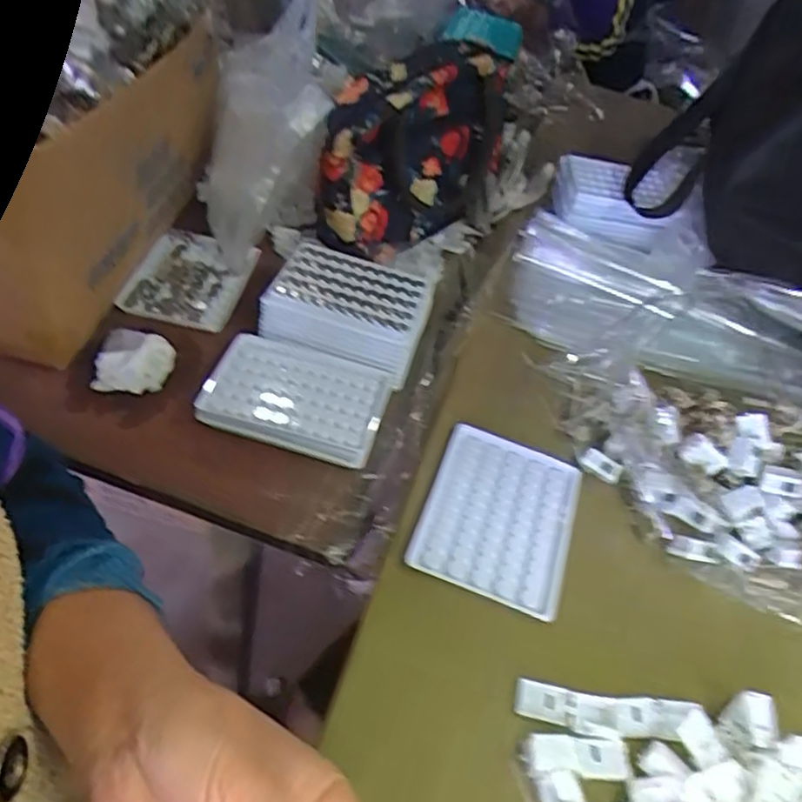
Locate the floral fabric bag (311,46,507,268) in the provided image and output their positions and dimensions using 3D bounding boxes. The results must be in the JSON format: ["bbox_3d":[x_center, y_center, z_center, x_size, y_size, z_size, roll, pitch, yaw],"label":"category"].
[{"bbox_3d":[0.019,-0.249,0.667,0.107,0.138,0.244,32,48,16],"label":"floral fabric bag"}]

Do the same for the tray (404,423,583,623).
[{"bbox_3d":[0.066,0.077,0.459,0.098,0.008,0.123,23,46,3],"label":"tray"}]

